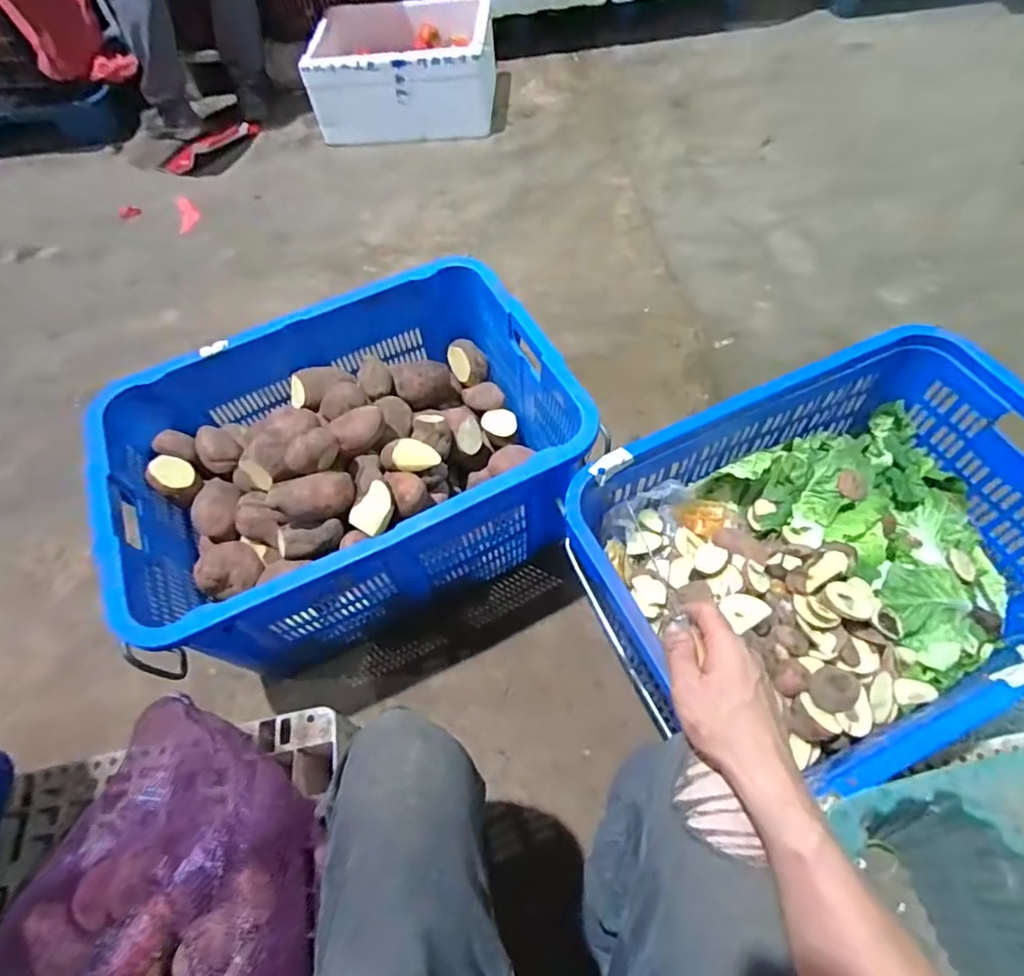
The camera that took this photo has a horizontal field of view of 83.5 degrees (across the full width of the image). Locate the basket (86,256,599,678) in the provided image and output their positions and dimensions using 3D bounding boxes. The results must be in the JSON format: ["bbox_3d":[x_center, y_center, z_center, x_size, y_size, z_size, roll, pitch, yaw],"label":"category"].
[{"bbox_3d":[-0.248,-0.020,0.967,0.664,0.334,0.487,-24,60,-10],"label":"basket"}]

